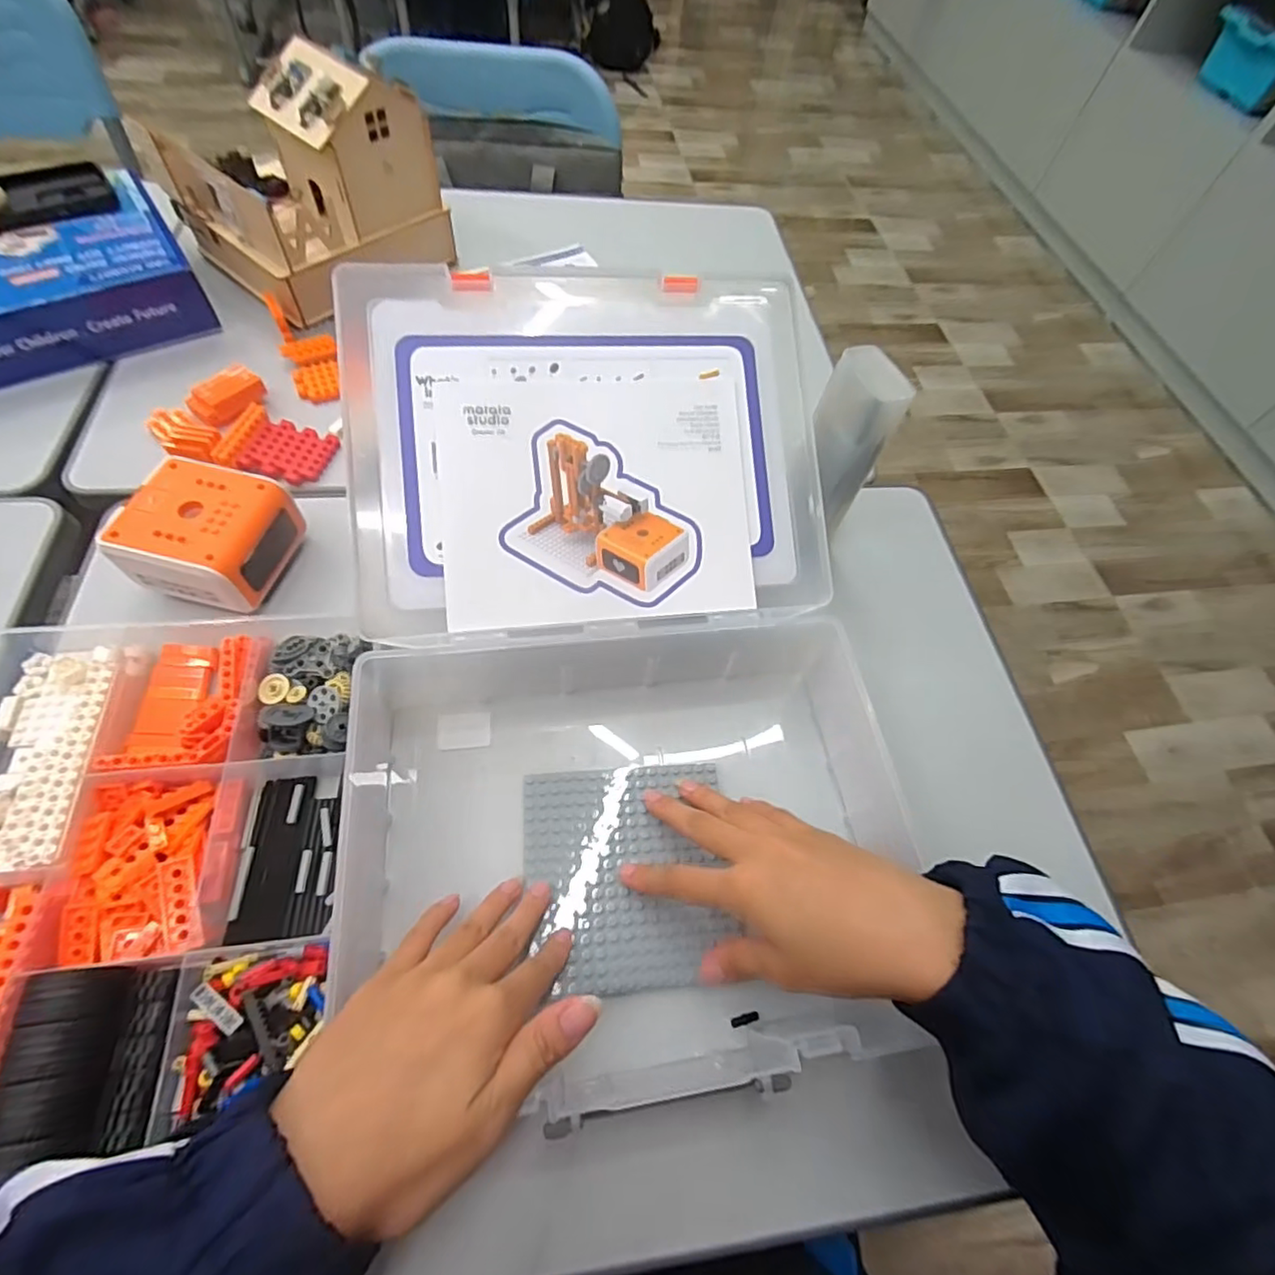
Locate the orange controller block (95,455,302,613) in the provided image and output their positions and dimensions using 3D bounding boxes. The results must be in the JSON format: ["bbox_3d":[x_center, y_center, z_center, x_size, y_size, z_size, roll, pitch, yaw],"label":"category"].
[{"bbox_3d":[-0.302,-0.073,0.424,0.086,0.048,0.090,14,61,4],"label":"orange controller block"}]

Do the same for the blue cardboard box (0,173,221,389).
[{"bbox_3d":[-0.523,-0.309,0.536,0.225,0.069,0.158,-31,68,-19],"label":"blue cardboard box"}]

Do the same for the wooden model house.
[{"bbox_3d":[-0.314,-0.443,0.565,0.160,0.143,0.201,40,66,17],"label":"wooden model house"}]

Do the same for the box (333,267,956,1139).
[{"bbox_3d":[-0.010,-0.004,0.370,0.314,0.170,0.447,-5,62,-6],"label":"box"}]

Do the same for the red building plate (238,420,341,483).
[{"bbox_3d":[-0.290,-0.156,0.503,0.056,0.005,0.060,21,58,-14],"label":"red building plate"}]

